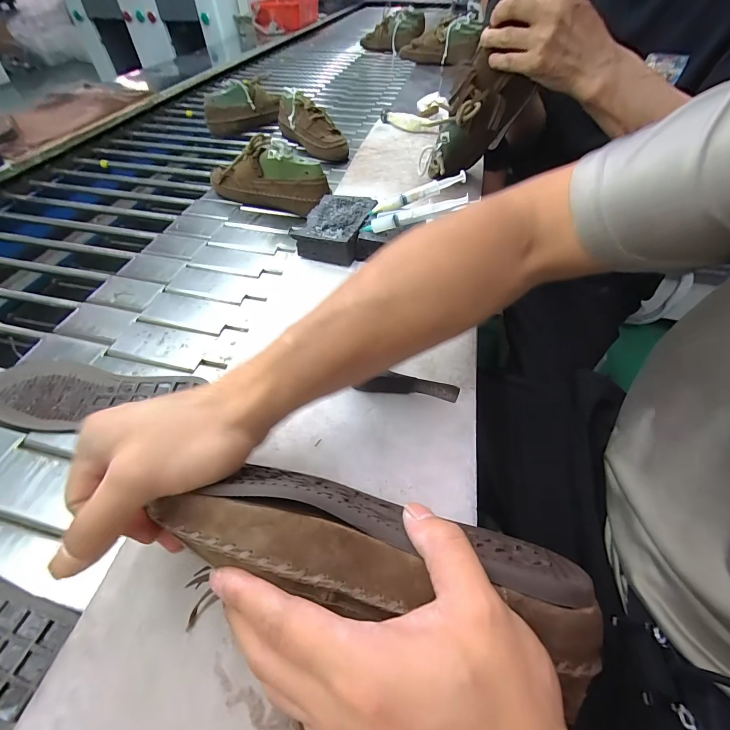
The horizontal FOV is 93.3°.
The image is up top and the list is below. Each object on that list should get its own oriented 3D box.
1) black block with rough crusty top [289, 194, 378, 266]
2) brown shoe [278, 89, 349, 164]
[{"bbox_3d":[-0.039,-0.194,0.489,0.085,0.037,0.130,13,52,11],"label":"black block with rough crusty top"},{"bbox_3d":[-0.132,-0.583,0.835,0.081,0.114,0.237,-24,54,-18],"label":"brown shoe"}]

